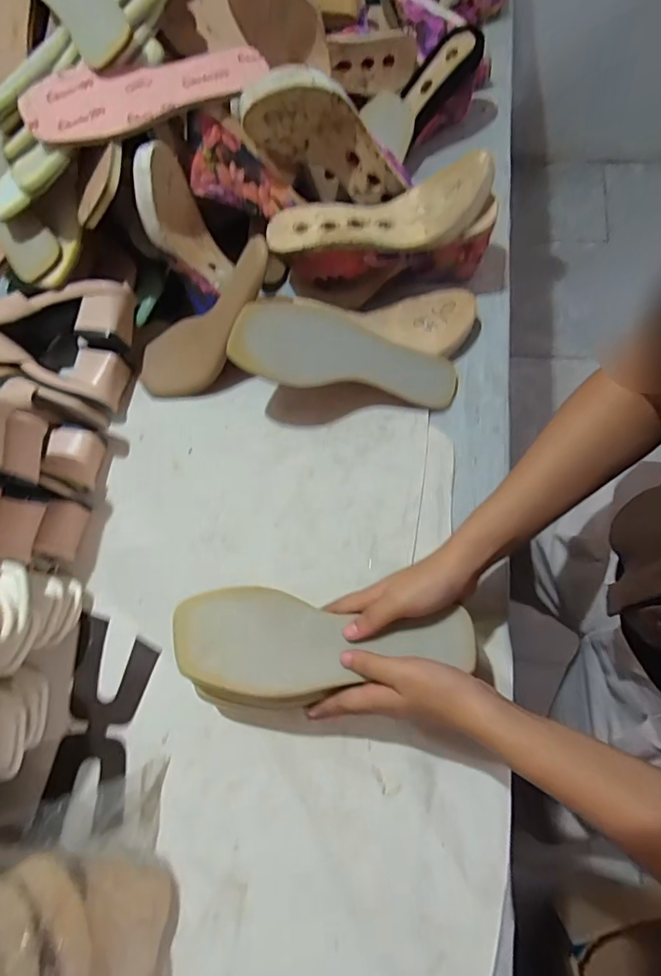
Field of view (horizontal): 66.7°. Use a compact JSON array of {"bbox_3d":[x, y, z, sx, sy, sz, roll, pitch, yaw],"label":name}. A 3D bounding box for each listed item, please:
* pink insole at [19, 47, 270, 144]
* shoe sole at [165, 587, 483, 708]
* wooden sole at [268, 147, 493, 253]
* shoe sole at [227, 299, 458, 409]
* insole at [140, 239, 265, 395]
[{"bbox_3d":[-0.181,-0.393,0.499,0.240,0.026,0.076,-16,71,2],"label":"pink insole"},{"bbox_3d":[-0.008,0.126,0.405,0.236,0.017,0.090,-2,70,4],"label":"shoe sole"},{"bbox_3d":[0.048,-0.295,0.529,0.234,0.047,0.086,-7,72,5],"label":"wooden sole"},{"bbox_3d":[0.019,-0.145,0.531,0.239,0.034,0.083,9,69,-16],"label":"shoe sole"},{"bbox_3d":[-0.142,-0.186,0.566,0.228,0.045,0.077,-42,70,25],"label":"insole"}]

